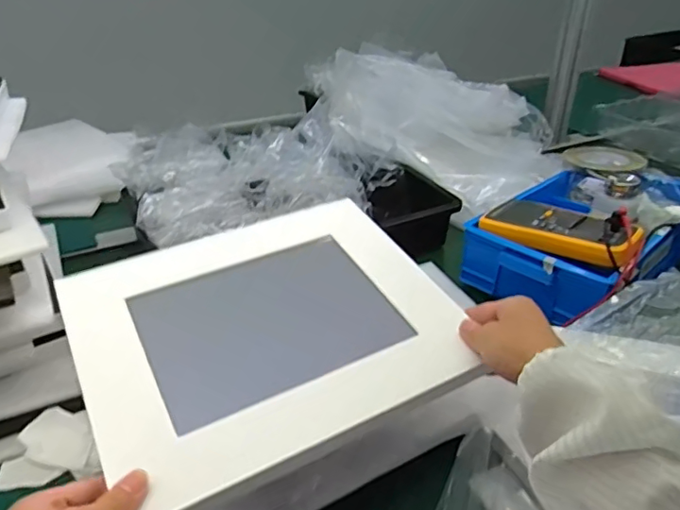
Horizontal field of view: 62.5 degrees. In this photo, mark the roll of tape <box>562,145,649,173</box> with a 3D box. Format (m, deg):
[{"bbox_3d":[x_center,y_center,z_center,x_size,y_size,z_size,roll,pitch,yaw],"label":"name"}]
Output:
[{"bbox_3d":[0.420,-0.156,0.889,0.117,0.012,0.098,10,36,23],"label":"roll of tape"}]

